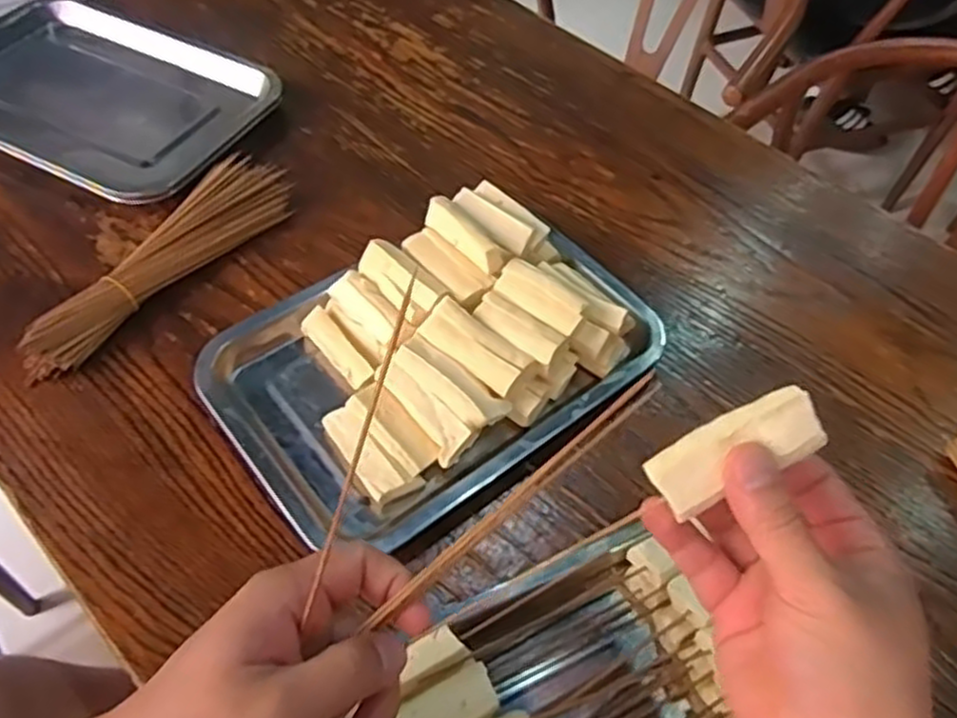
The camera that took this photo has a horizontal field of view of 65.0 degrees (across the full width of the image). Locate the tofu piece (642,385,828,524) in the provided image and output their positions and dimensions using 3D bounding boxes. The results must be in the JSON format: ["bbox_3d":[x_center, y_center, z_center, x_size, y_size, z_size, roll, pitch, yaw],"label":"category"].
[{"bbox_3d":[0.104,0.037,0.306,0.068,0.015,0.026,-31,57,8],"label":"tofu piece"}]

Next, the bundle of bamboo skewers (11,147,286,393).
[{"bbox_3d":[-0.252,-0.082,0.593,0.061,0.030,0.252,32,57,18],"label":"bundle of bamboo skewers"}]

